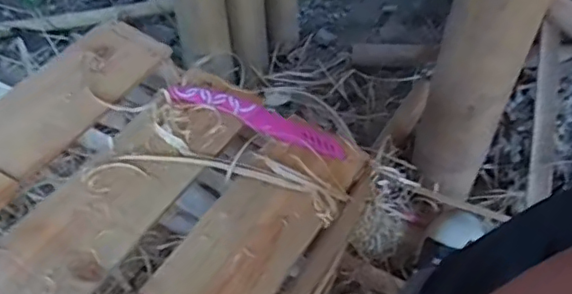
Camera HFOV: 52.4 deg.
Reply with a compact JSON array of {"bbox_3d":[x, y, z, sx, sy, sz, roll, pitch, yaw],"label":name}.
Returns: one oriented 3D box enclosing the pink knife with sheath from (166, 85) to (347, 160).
[{"bbox_3d":[-0.030,-0.029,0.586,0.186,0.017,0.031,17,52,12],"label":"pink knife with sheath"}]

